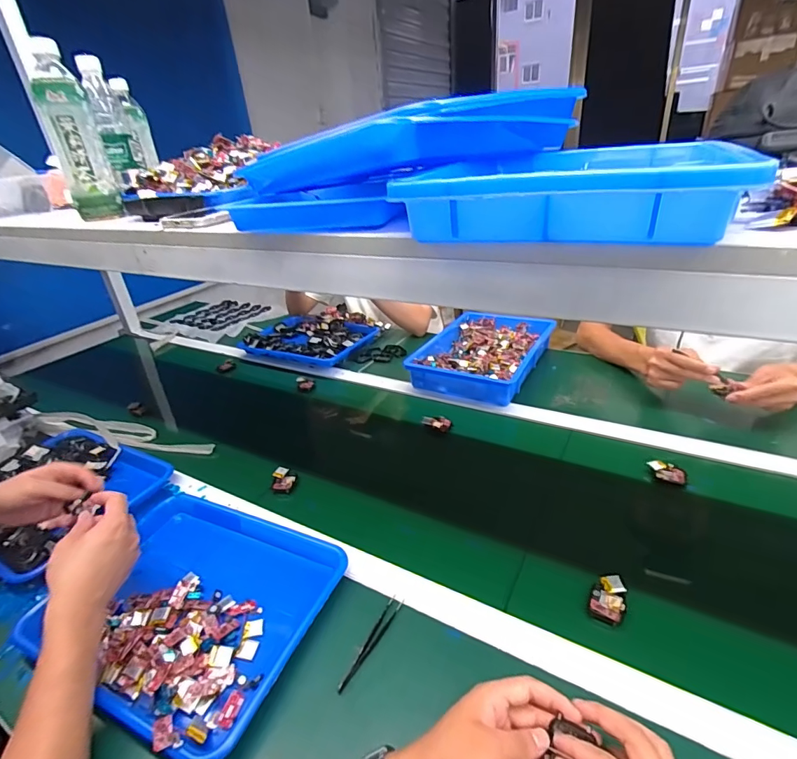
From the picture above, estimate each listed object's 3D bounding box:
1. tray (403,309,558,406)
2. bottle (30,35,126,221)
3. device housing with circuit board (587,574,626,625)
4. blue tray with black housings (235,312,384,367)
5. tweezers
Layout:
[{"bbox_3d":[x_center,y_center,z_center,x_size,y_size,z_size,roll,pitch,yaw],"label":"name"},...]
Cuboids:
[{"bbox_3d":[0.198,-0.068,1.015,0.254,0.050,0.344,10,32,26],"label":"tray"},{"bbox_3d":[-0.459,-0.342,0.622,0.062,0.208,0.057,-21,32,-26],"label":"bottle"},{"bbox_3d":[0.241,0.251,0.506,0.034,0.013,0.057,11,33,27],"label":"device housing with circuit board"},{"bbox_3d":[-0.247,-0.112,1.229,0.325,0.043,0.241,9,32,25],"label":"blue tray with black housings"},{"bbox_3d":[-0.030,0.290,0.488,0.016,0.004,0.116,13,33,30],"label":"tweezers"}]

